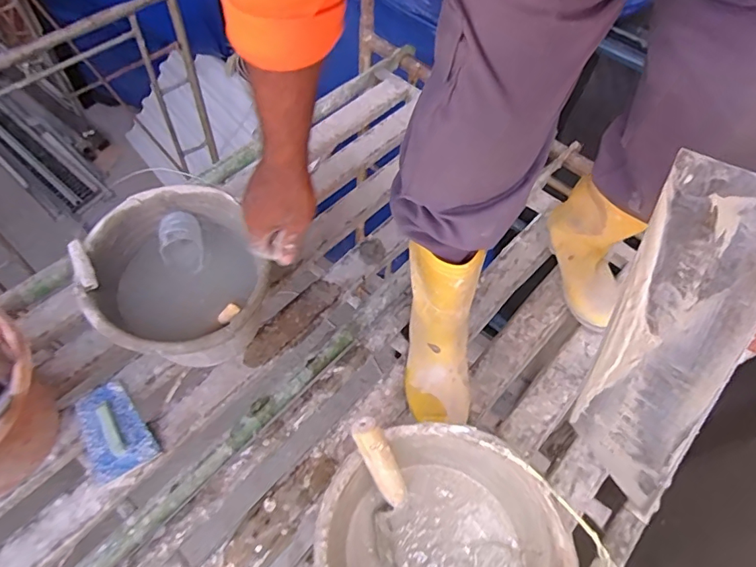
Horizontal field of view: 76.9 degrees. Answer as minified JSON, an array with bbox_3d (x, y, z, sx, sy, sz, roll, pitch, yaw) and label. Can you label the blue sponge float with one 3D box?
[{"bbox_3d":[-0.420,0.231,0.748,0.091,0.029,0.146,-33,66,-23],"label":"blue sponge float"}]

